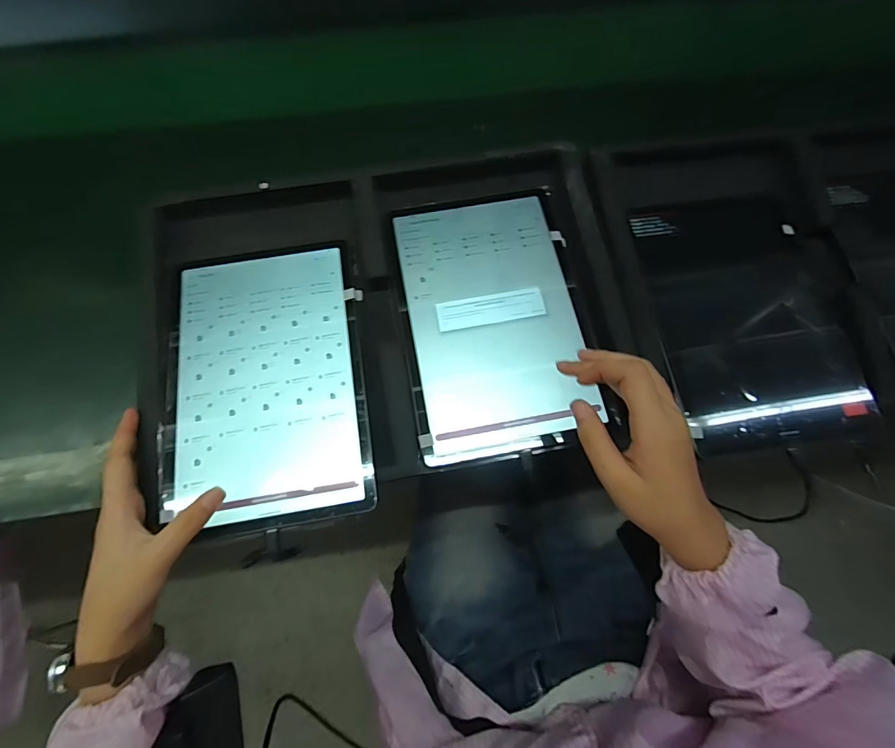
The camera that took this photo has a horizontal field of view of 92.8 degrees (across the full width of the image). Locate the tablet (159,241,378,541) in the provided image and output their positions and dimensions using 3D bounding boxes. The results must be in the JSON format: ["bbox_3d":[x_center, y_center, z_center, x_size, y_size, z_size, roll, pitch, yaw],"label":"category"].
[{"bbox_3d":[-0.157,0.000,0.369,0.168,0.009,0.250,-7,72,-2],"label":"tablet"}]

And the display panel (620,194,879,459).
[{"bbox_3d":[0.288,-0.058,0.405,0.187,0.033,0.257,-5,70,-5],"label":"display panel"}]

